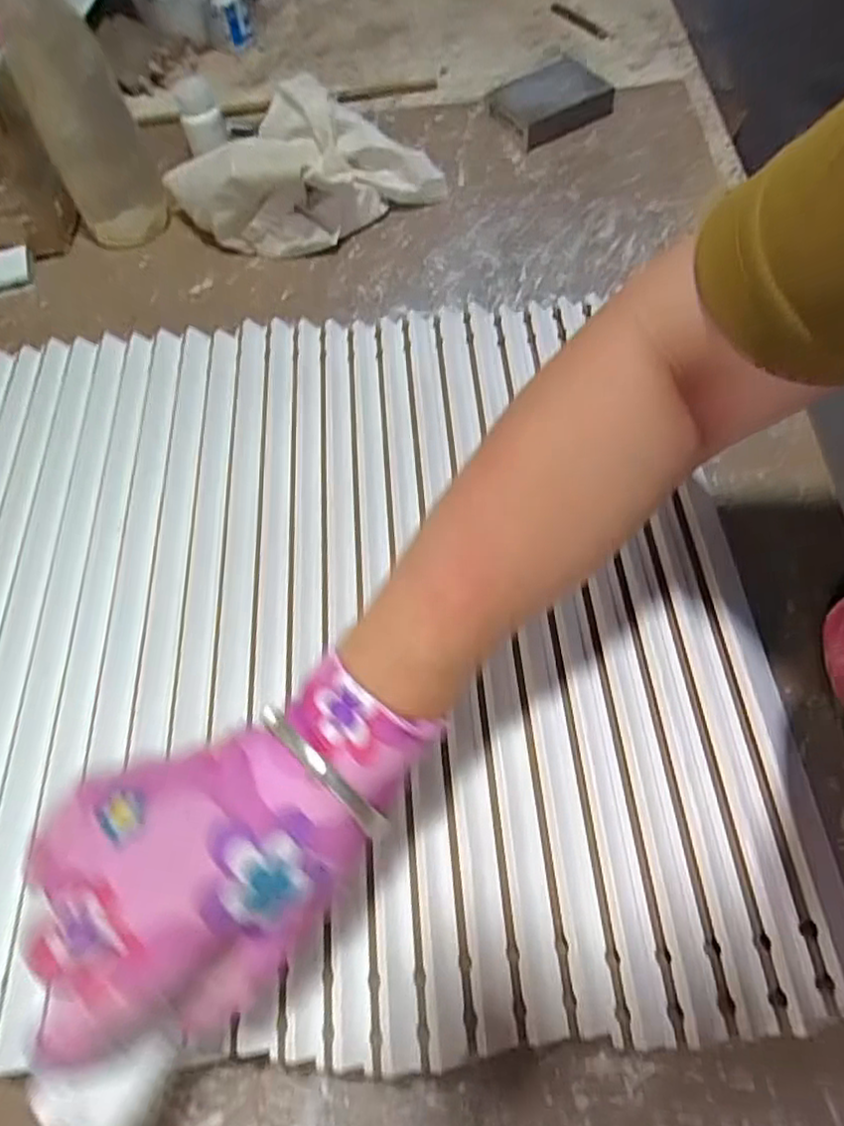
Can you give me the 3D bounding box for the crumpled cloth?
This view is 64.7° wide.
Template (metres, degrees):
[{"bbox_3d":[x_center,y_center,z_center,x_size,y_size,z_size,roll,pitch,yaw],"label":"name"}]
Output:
[{"bbox_3d":[-0.101,-0.334,0.562,0.191,0.076,0.138,-33,64,-14],"label":"crumpled cloth"}]

